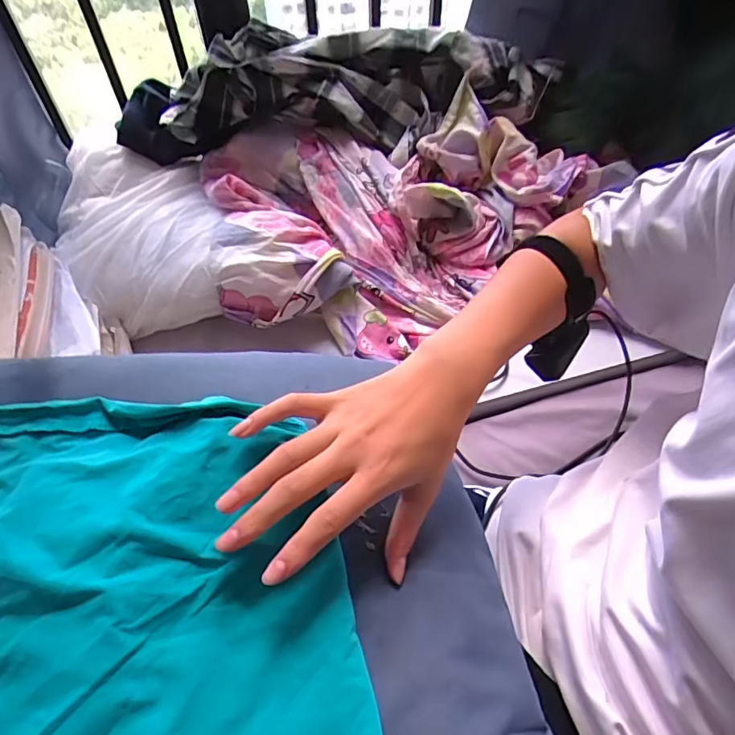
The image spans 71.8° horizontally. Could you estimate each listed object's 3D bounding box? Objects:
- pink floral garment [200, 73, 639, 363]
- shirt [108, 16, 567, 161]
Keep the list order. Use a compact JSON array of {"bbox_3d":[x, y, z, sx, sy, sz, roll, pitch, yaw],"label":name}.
[{"bbox_3d":[0.038,-0.247,0.761,0.575,0.141,0.404,-27,55,-19],"label":"pink floral garment"},{"bbox_3d":[-0.040,-0.415,0.762,0.652,0.159,0.111,-8,52,-5],"label":"shirt"}]

